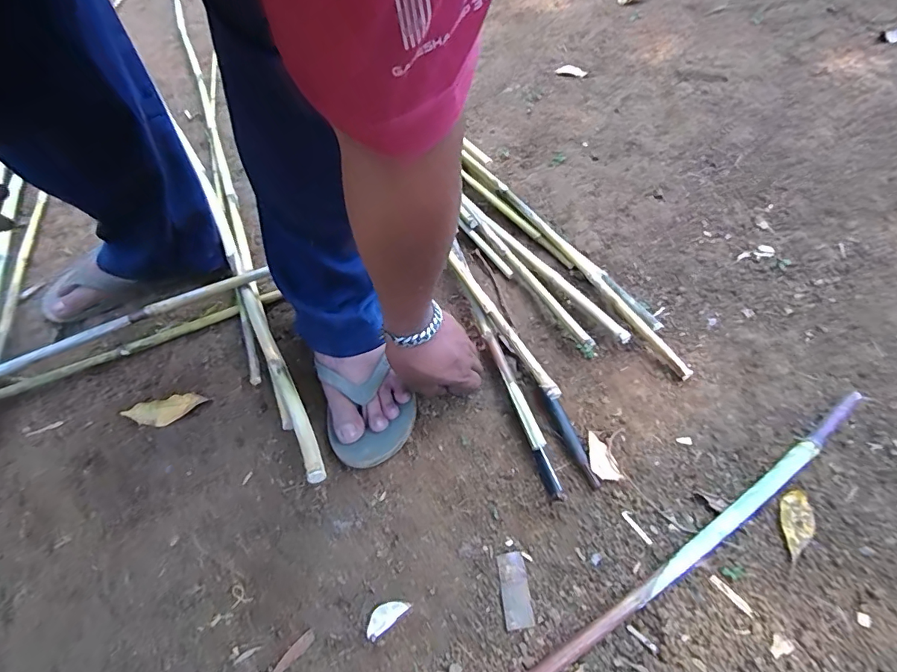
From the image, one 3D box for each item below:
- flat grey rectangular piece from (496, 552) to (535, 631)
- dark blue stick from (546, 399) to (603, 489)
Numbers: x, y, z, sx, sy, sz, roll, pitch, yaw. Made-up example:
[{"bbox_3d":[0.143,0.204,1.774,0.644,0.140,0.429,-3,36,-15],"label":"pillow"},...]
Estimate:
[{"bbox_3d":[0.063,0.244,0.460,0.026,0.004,0.065,-5,49,-2],"label":"flat grey rectangular piece"},{"bbox_3d":[0.138,0.118,0.530,0.014,0.019,0.104,-17,56,-7],"label":"dark blue stick"}]

